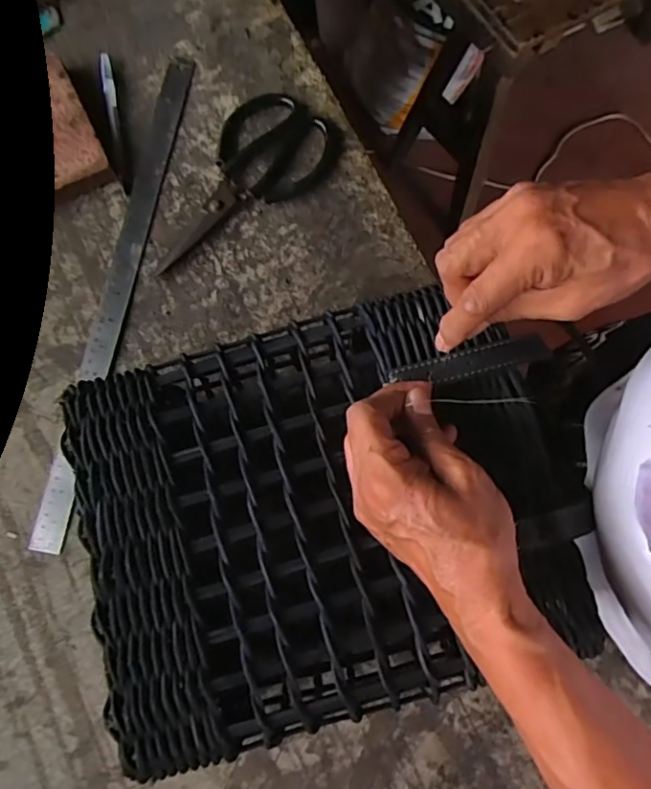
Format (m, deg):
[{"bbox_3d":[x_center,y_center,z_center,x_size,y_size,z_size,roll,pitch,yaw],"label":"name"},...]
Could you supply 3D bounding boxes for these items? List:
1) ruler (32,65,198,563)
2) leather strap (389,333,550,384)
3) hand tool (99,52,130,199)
[{"bbox_3d":[-0.184,-0.103,0.495,0.029,0.007,0.471,9,77,5],"label":"ruler"},{"bbox_3d":[0.090,-0.021,0.342,0.097,0.006,0.018,-12,78,2],"label":"leather strap"},{"bbox_3d":[-0.202,-0.260,0.523,0.012,0.010,0.149,-12,78,-3],"label":"hand tool"}]

